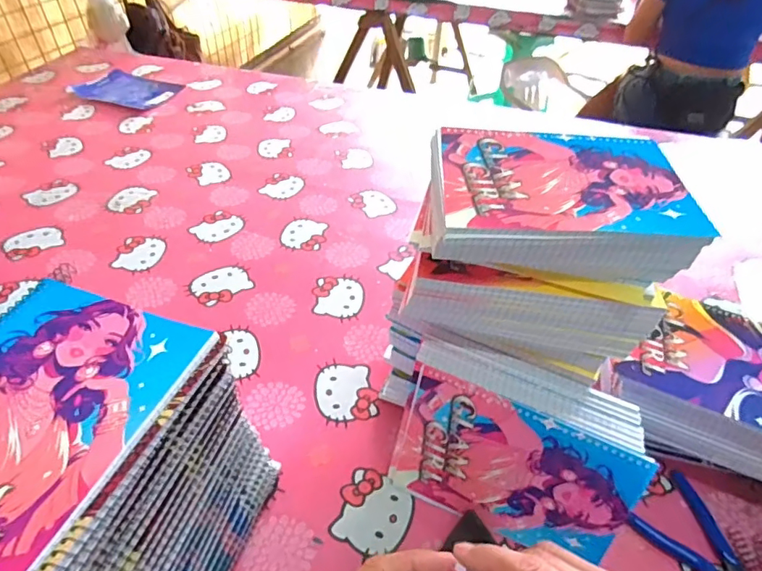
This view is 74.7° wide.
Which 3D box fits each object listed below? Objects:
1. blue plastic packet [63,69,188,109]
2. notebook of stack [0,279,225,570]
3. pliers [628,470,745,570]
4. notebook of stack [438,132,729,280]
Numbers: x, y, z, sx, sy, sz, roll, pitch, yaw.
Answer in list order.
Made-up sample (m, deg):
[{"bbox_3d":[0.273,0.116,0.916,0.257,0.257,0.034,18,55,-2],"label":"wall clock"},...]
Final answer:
[{"bbox_3d":[-0.615,-0.475,1.208,0.237,0.008,0.145,17,45,14],"label":"blue plastic packet"},{"bbox_3d":[-0.216,0.080,0.297,0.151,0.008,0.198,15,45,12],"label":"notebook of stack"},{"bbox_3d":[0.310,0.244,0.478,0.077,0.013,0.108,-27,51,-28],"label":"pliers"},{"bbox_3d":[0.145,-0.073,0.427,0.204,0.047,0.148,3,43,-1],"label":"notebook of stack"}]

